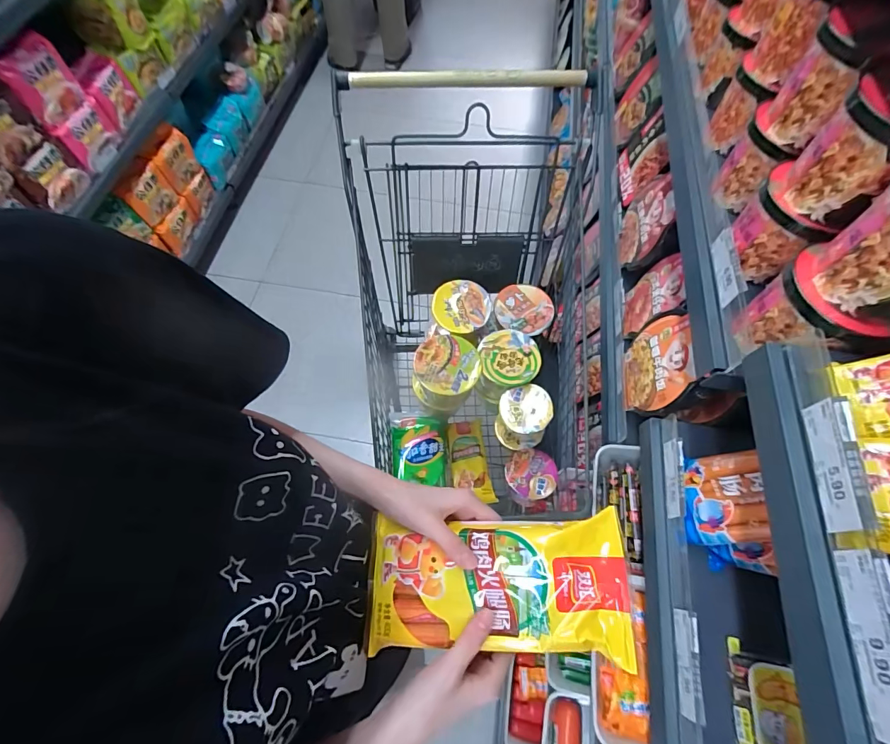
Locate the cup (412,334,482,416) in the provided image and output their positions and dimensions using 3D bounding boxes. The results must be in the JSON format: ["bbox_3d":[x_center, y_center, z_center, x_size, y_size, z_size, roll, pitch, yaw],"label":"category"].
[{"bbox_3d":[0.006,0.007,0.880,0.133,0.124,0.128,1,65,-1],"label":"cup"}]

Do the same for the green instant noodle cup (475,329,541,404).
[{"bbox_3d":[0.134,-0.007,0.906,0.126,0.125,0.137,1,65,-1],"label":"green instant noodle cup"}]

